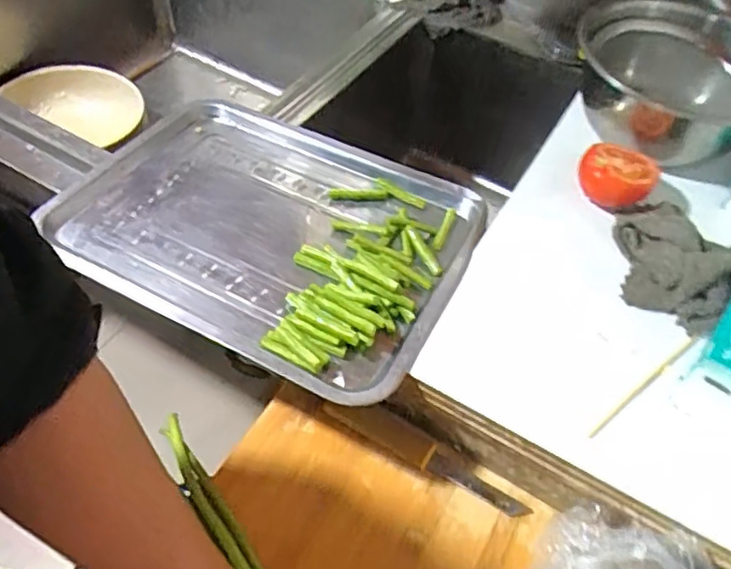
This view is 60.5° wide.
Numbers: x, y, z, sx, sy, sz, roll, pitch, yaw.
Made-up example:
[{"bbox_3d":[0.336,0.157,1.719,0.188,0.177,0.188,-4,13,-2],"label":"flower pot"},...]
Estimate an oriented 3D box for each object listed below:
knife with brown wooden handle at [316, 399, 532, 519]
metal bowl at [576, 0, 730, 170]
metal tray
[{"bbox_3d":[0.047,0.137,0.509,0.176,0.010,0.027,26,54,16],"label":"knife with brown wooden handle"},{"bbox_3d":[0.312,-0.203,0.625,0.197,0.091,0.207,2,51,-3],"label":"metal bowl"},{"bbox_3d":[-0.091,-0.057,0.557,0.350,0.033,0.258,23,53,14],"label":"metal tray"}]

